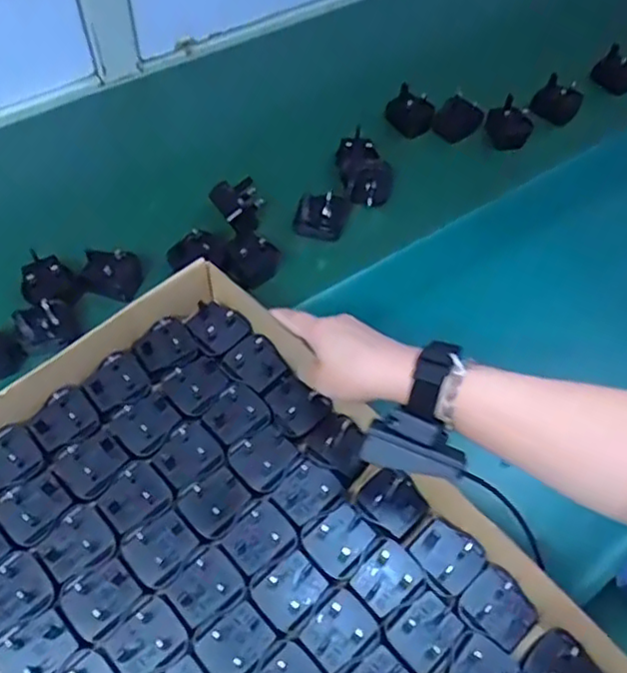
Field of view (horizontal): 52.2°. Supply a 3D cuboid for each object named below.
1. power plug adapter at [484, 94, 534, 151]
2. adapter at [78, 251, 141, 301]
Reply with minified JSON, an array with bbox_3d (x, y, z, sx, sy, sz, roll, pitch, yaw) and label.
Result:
[{"bbox_3d":[0.235,-0.252,0.766,0.053,0.065,0.035,26,60,14],"label":"power plug adapter"},{"bbox_3d":[-0.193,-0.062,0.613,0.051,0.037,0.041,16,58,9],"label":"adapter"}]

